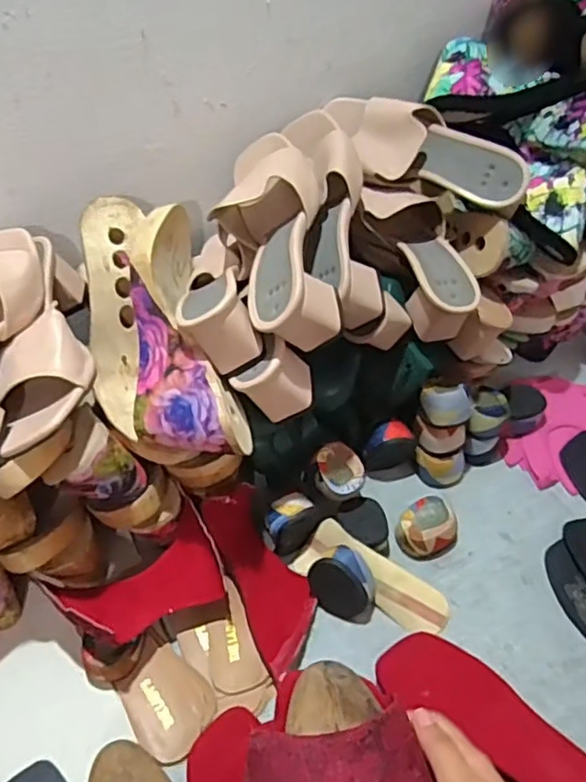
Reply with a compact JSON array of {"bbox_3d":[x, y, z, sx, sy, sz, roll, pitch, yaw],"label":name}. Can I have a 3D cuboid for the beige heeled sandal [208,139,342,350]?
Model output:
[{"bbox_3d":[-0.018,-0.143,0.557,0.095,0.090,0.226,-6,47,-3],"label":"beige heeled sandal"}]

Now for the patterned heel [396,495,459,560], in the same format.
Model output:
[{"bbox_3d":[0.138,0.138,0.634,0.060,0.040,0.051,-27,52,-21],"label":"patterned heel"}]

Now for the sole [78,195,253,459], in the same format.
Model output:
[{"bbox_3d":[-0.125,-0.052,0.553,0.116,0.084,0.259,-18,70,-14],"label":"sole"}]

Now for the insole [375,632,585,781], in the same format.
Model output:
[{"bbox_3d":[0.180,0.284,0.491,0.243,0.033,0.072,34,57,29],"label":"insole"}]

